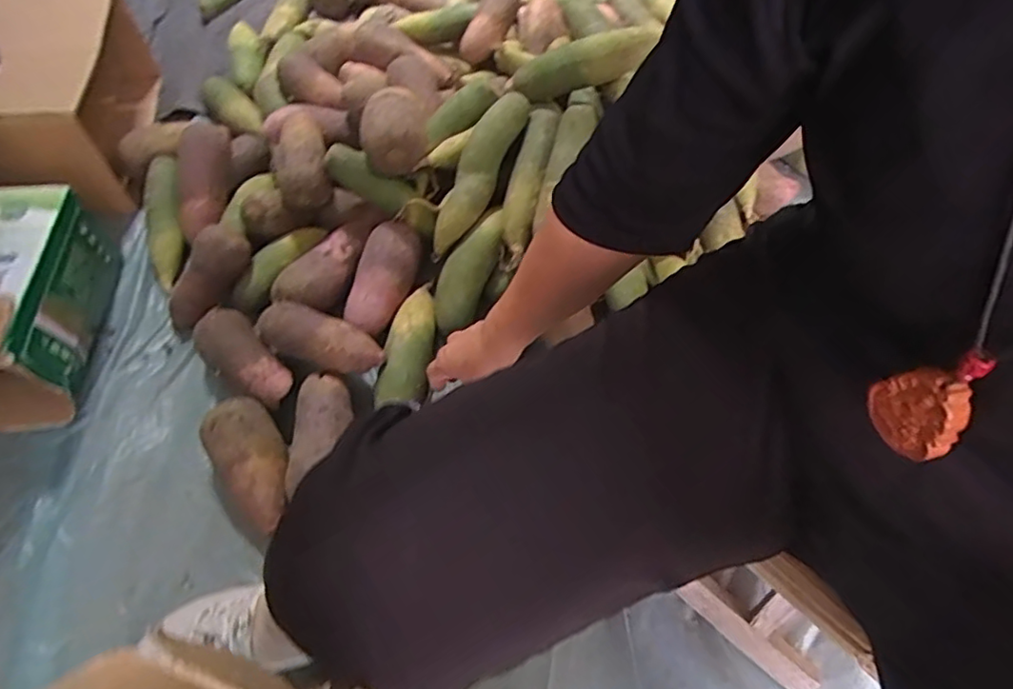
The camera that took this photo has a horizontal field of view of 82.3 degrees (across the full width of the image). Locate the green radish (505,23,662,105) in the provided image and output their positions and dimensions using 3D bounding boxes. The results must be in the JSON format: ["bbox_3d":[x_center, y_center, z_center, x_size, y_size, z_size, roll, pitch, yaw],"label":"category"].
[{"bbox_3d":[0.090,-0.366,0.767,0.208,0.063,0.049,-9,52,27],"label":"green radish"}]

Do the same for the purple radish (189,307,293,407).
[{"bbox_3d":[-0.320,0.023,0.705,0.068,0.069,0.162,-36,65,-23],"label":"purple radish"}]

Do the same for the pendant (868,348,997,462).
[{"bbox_3d":[0.167,0.022,0.227,0.008,0.058,0.034,-15,59,-12],"label":"pendant"}]

